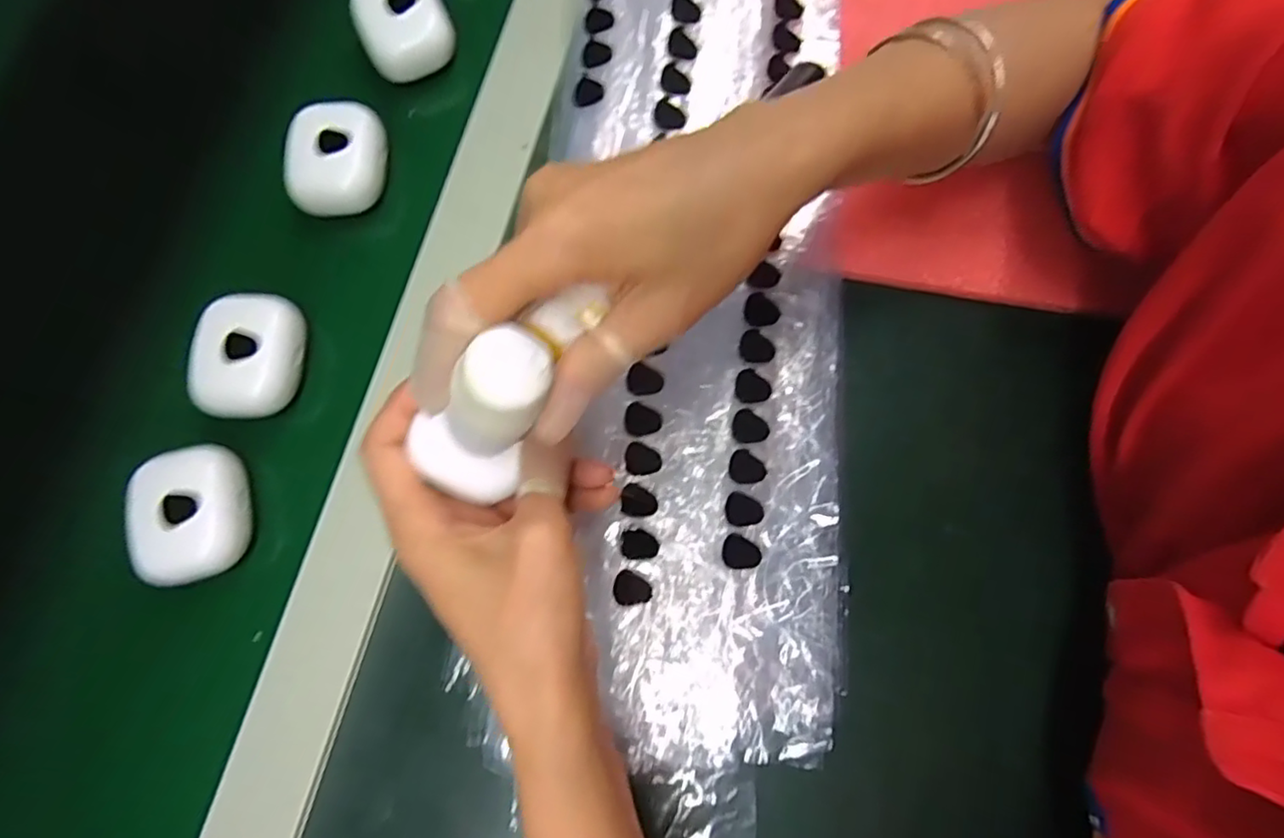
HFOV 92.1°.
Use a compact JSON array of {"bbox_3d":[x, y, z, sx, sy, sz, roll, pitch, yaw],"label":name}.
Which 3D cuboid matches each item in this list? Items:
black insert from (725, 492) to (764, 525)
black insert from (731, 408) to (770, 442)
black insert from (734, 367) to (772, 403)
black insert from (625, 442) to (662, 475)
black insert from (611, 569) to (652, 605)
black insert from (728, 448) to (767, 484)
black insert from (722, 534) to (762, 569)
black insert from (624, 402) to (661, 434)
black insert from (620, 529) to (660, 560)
[{"bbox_3d":[0.046,0.041,0.281,0.017,0.004,0.015,16,78,5],"label":"black insert"},{"bbox_3d":[0.051,0.004,0.287,0.017,0.004,0.015,17,78,5],"label":"black insert"},{"bbox_3d":[0.052,-0.015,0.290,0.017,0.004,0.016,0,77,1],"label":"black insert"},{"bbox_3d":[0.001,0.019,0.286,0.017,0.004,0.014,17,78,5],"label":"black insert"},{"bbox_3d":[-0.005,0.075,0.272,0.017,0.006,0.014,31,80,8],"label":"black insert"},{"bbox_3d":[0.048,0.023,0.285,0.017,0.004,0.015,37,81,9],"label":"black insert"},{"bbox_3d":[0.045,0.060,0.278,0.017,0.004,0.014,16,78,5],"label":"black insert"},{"bbox_3d":[0.000,0.000,0.289,0.017,0.004,0.014,17,78,5],"label":"black insert"},{"bbox_3d":[-0.001,0.056,0.276,0.017,0.004,0.013,3,77,2],"label":"black insert"}]

